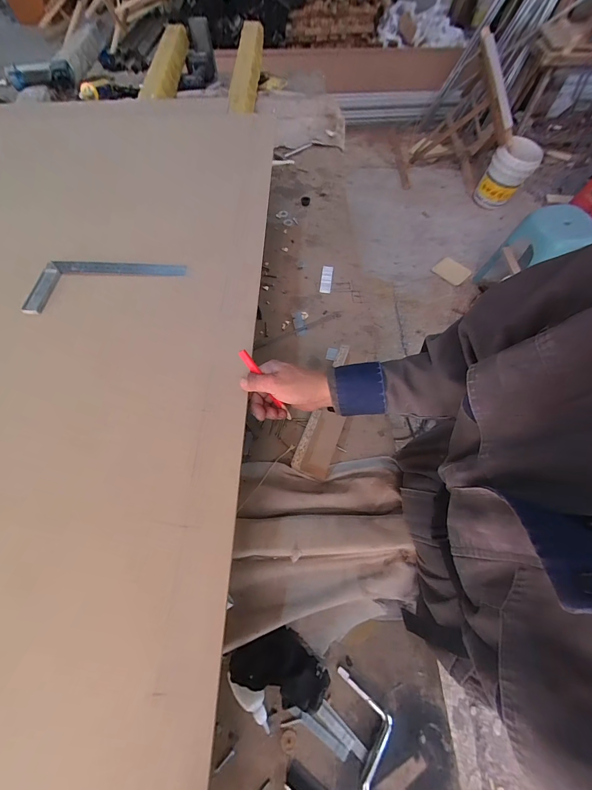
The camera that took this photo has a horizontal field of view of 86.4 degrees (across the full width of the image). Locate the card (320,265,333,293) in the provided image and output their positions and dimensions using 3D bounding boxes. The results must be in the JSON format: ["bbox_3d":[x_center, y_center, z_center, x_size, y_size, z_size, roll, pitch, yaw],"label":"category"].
[{"bbox_3d":[0.084,-0.318,0.862,0.030,0.007,0.097,7,63,4],"label":"card"}]

